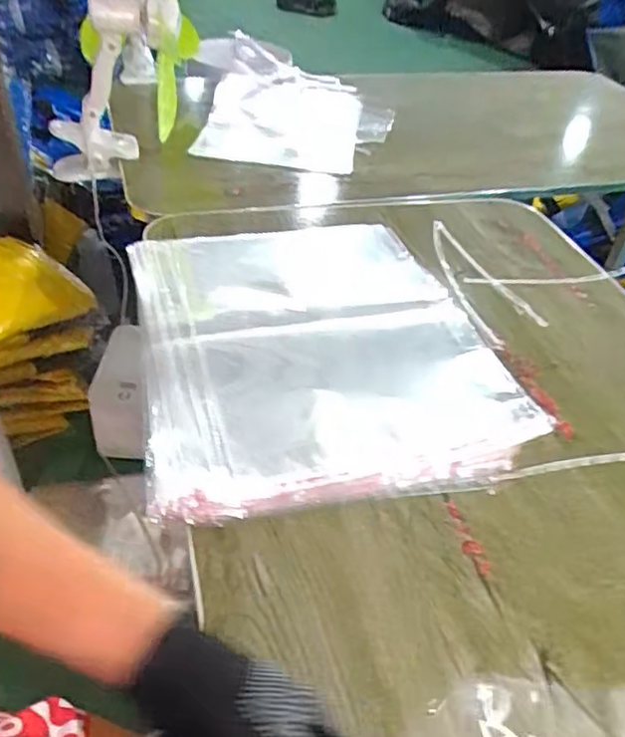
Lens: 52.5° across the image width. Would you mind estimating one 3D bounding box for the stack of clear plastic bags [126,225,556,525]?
[{"bbox_3d":[0.001,-0.037,0.679,0.355,0.024,0.422,-5,42,-14],"label":"stack of clear plastic bags"}]

